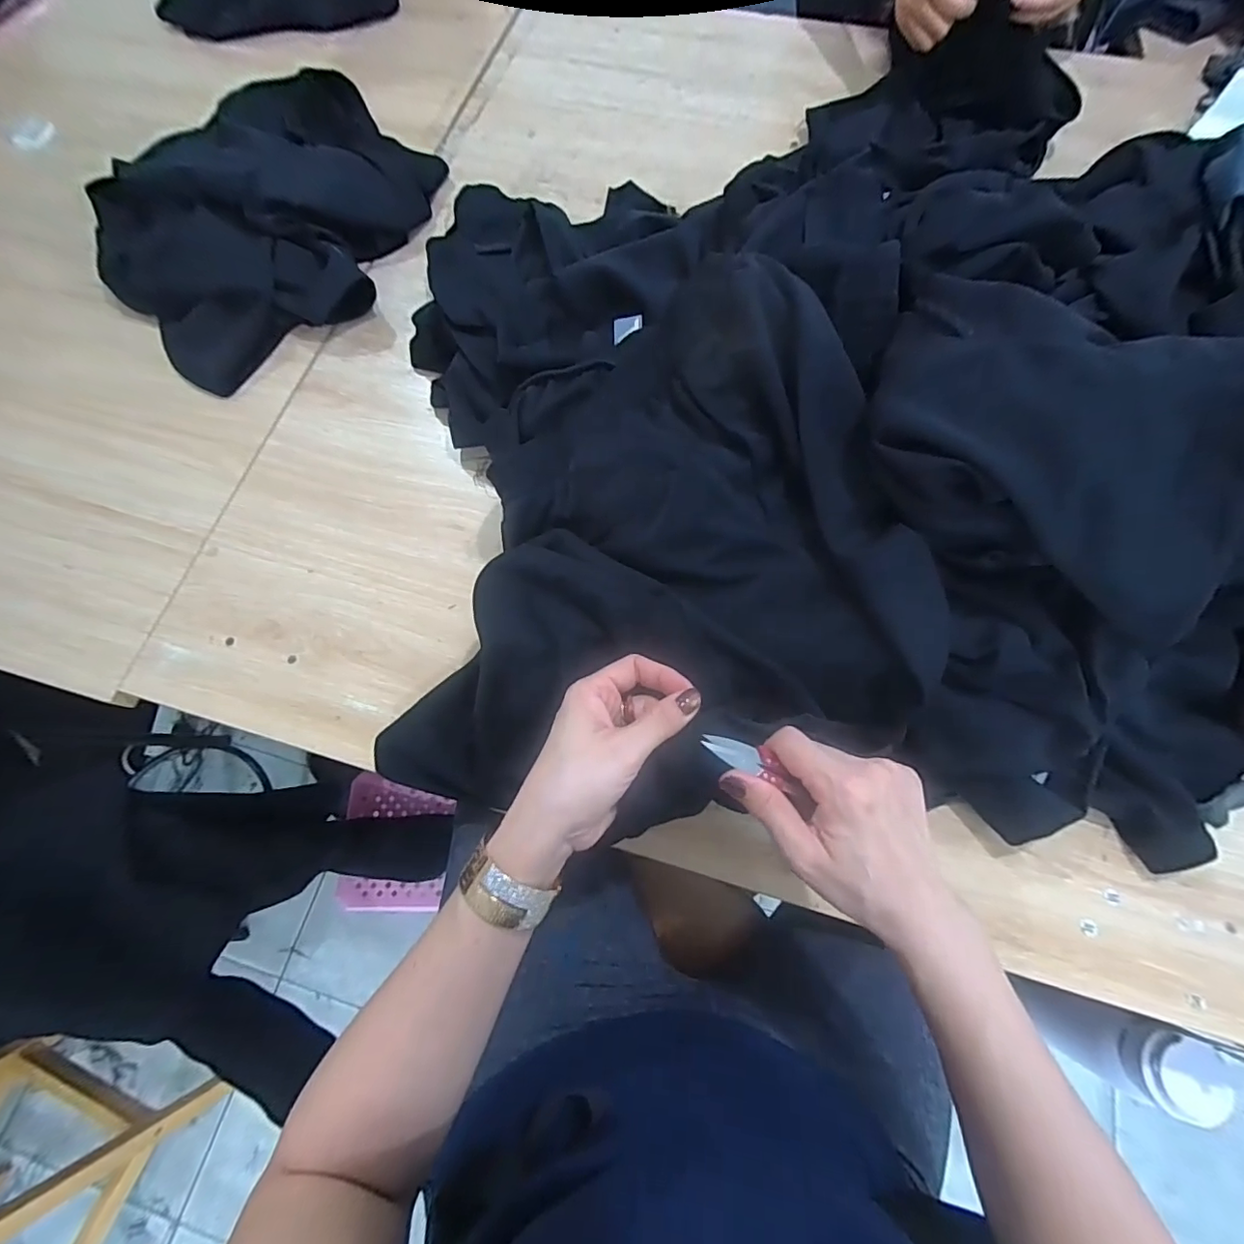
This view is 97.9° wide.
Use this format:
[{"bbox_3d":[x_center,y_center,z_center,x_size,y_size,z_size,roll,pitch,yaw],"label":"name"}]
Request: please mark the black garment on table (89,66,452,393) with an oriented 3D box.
[{"bbox_3d":[-0.436,-0.514,0.660,0.394,0.076,0.387,-42,76,-11],"label":"black garment on table"}]

